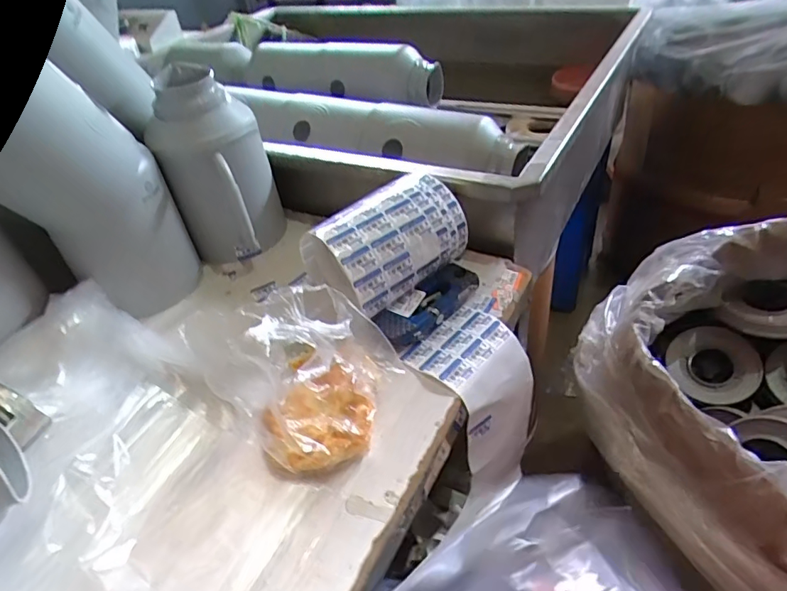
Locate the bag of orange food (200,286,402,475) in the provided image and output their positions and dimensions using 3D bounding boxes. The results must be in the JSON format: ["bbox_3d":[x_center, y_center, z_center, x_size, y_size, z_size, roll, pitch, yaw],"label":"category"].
[{"bbox_3d":[-0.064,0.060,0.425,0.140,0.139,0.103,-30,44,-25],"label":"bag of orange food"}]

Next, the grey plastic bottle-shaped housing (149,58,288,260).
[{"bbox_3d":[-0.218,-0.154,0.643,0.105,0.213,0.125,0,40,9],"label":"grey plastic bottle-shaped housing"}]

